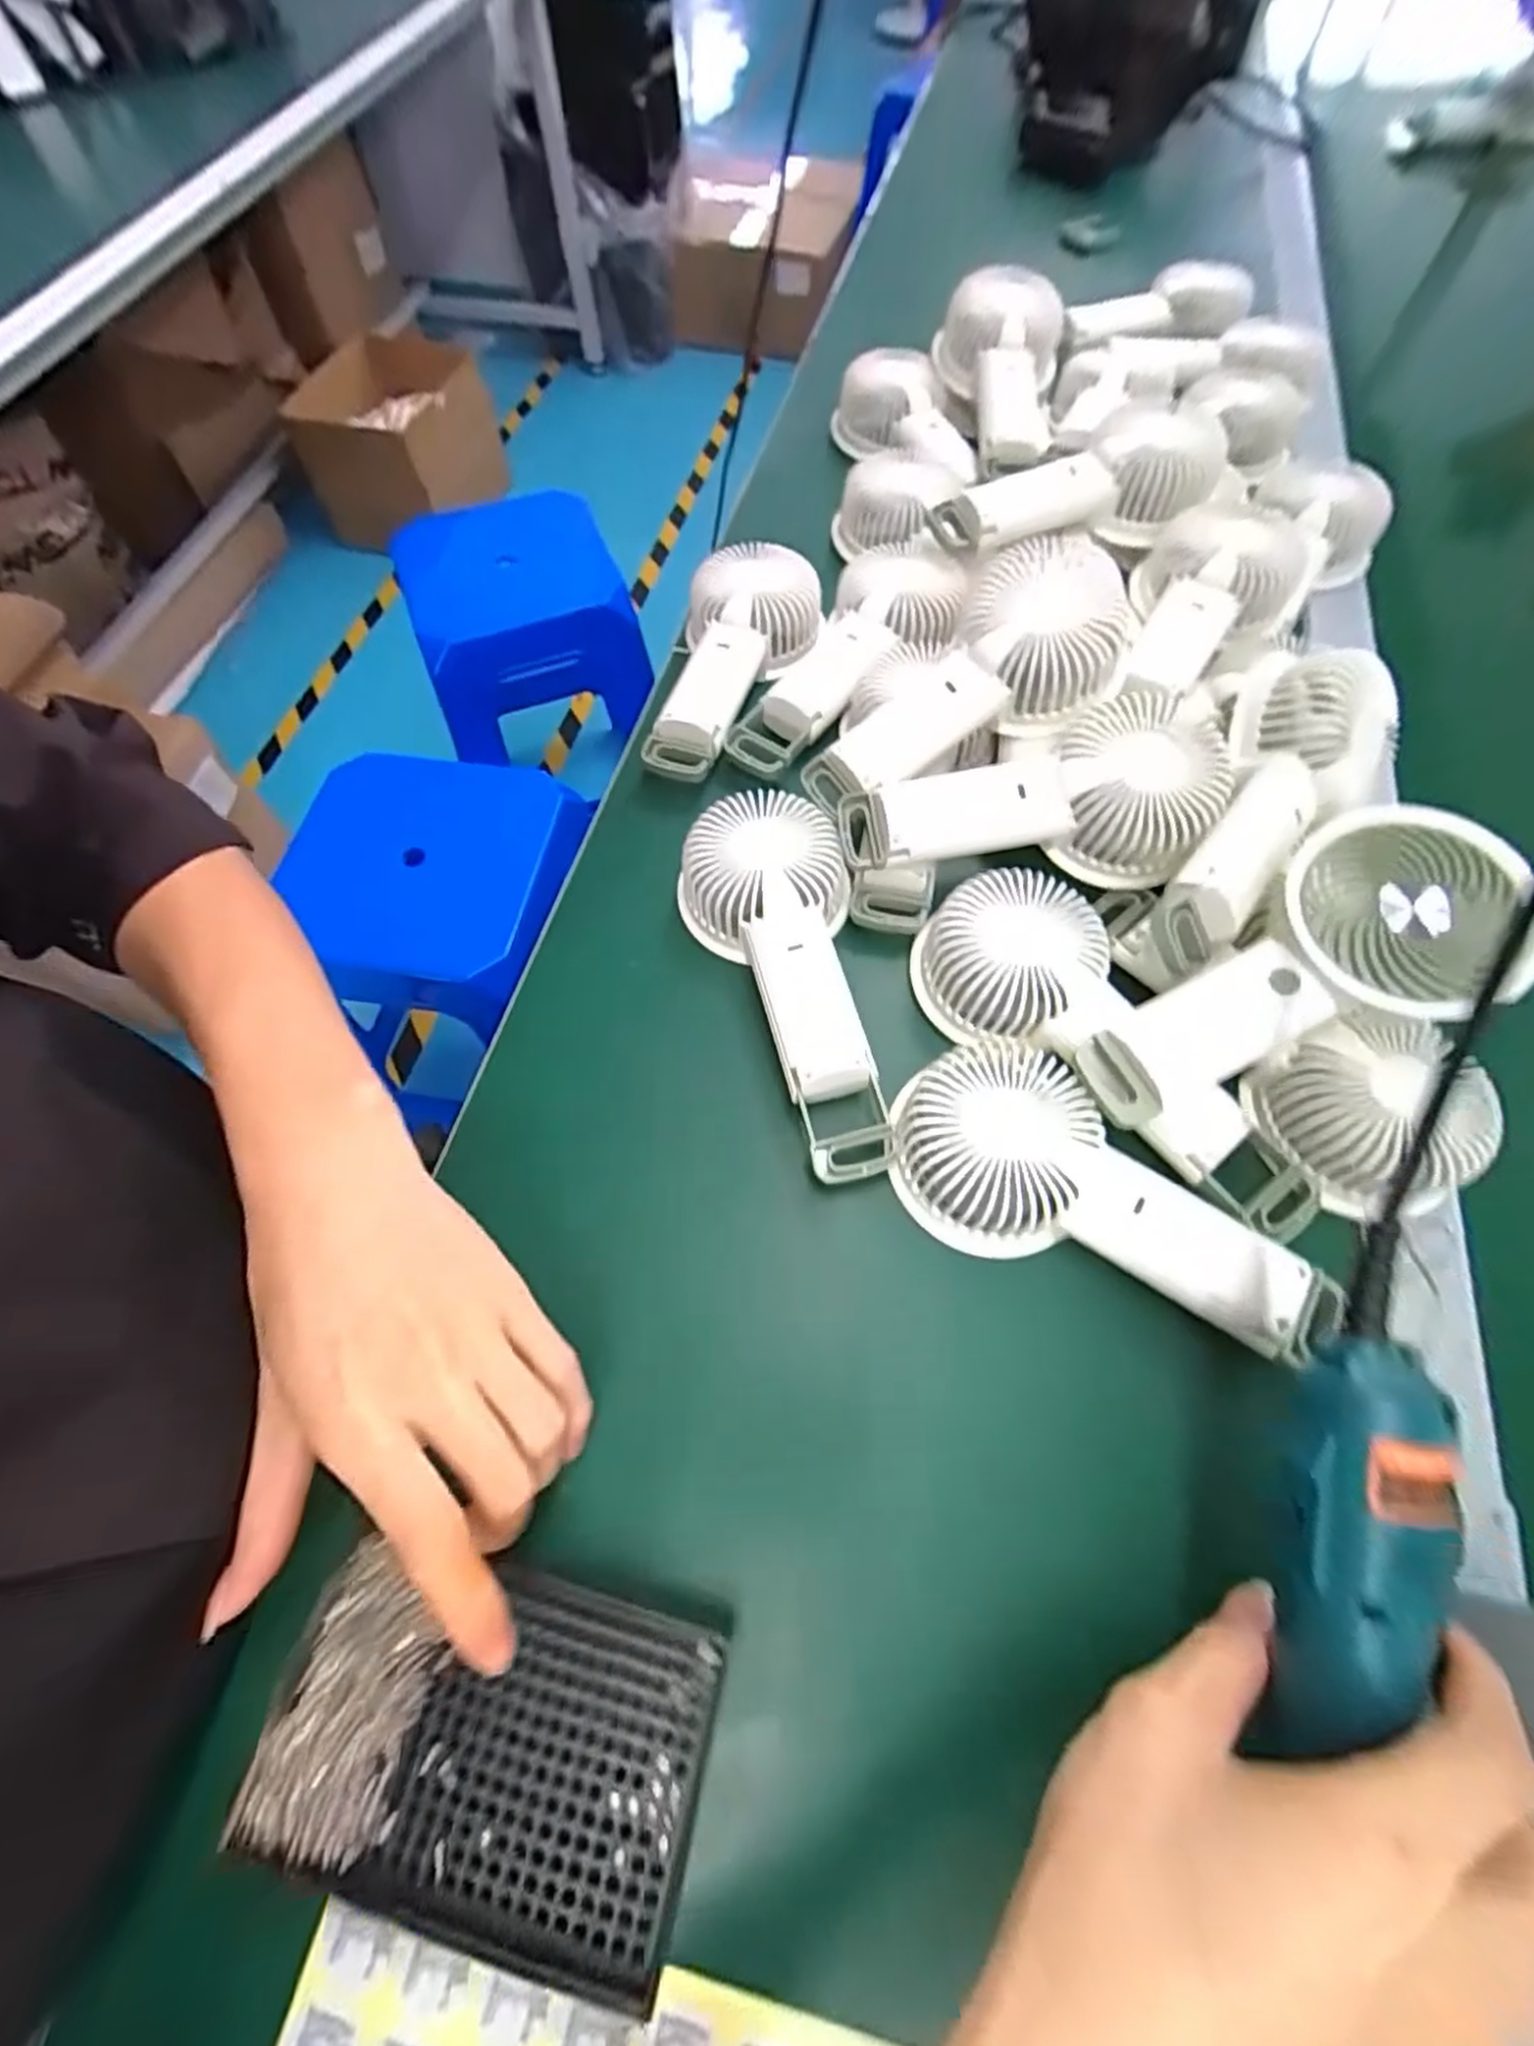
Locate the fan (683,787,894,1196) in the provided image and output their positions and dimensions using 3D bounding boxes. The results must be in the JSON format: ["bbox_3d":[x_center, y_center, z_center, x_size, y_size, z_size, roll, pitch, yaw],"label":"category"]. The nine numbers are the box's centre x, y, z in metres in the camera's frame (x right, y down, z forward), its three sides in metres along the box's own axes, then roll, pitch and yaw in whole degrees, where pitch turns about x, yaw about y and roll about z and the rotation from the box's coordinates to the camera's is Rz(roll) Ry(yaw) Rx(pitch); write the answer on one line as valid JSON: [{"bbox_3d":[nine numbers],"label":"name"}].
[{"bbox_3d":[0.009,-0.024,0.367,0.084,0.039,0.201,-11,63,-4],"label":"fan"}]

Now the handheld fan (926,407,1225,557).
[{"bbox_3d":[0.188,-0.324,0.462,0.172,0.047,0.071,-5,63,-1],"label":"handheld fan"}]

